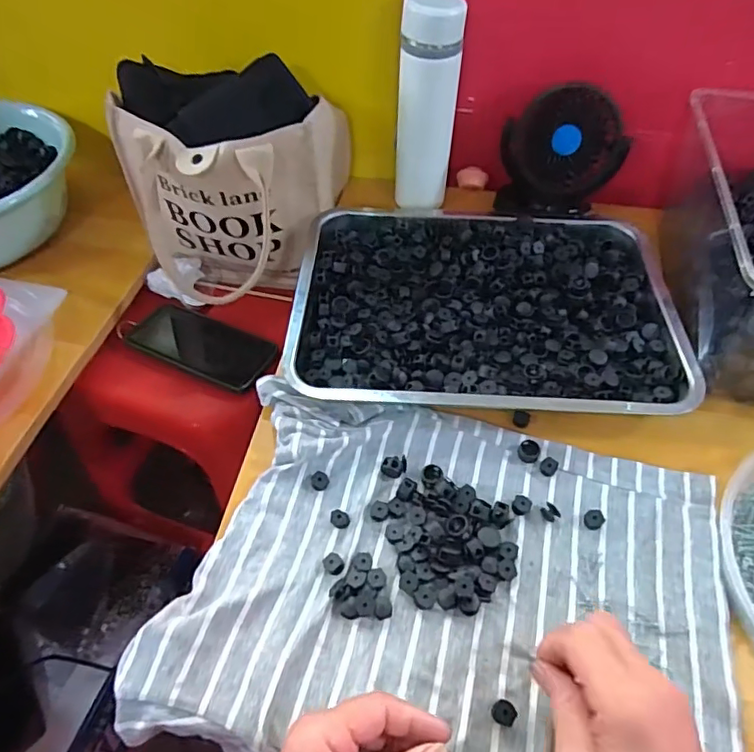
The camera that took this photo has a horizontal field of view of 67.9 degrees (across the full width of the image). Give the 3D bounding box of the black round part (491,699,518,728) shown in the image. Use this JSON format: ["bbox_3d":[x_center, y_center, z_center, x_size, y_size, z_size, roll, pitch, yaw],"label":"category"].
[{"bbox_3d":[0.078,0.206,0.343,0.015,0.007,0.013,22,56,16],"label":"black round part"}]

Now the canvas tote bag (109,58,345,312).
[{"bbox_3d":[-0.159,-0.197,0.612,0.216,0.215,0.206,9,54,7],"label":"canvas tote bag"}]

